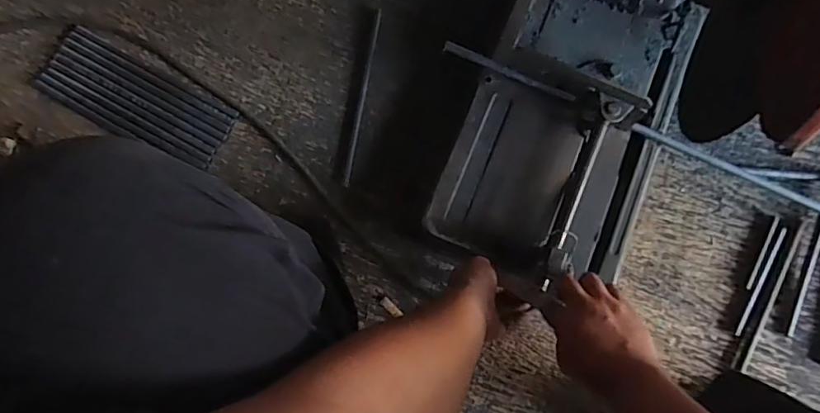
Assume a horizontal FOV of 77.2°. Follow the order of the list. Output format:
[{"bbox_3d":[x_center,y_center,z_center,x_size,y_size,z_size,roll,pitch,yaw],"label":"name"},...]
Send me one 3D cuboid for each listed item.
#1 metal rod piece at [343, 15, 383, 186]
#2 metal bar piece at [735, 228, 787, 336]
[{"bbox_3d":[-0.068,-0.158,0.739,0.009,0.016,0.263,10,79,1],"label":"metal rod piece"},{"bbox_3d":[0.474,0.099,0.689,0.011,0.006,0.160,28,79,4],"label":"metal bar piece"}]

